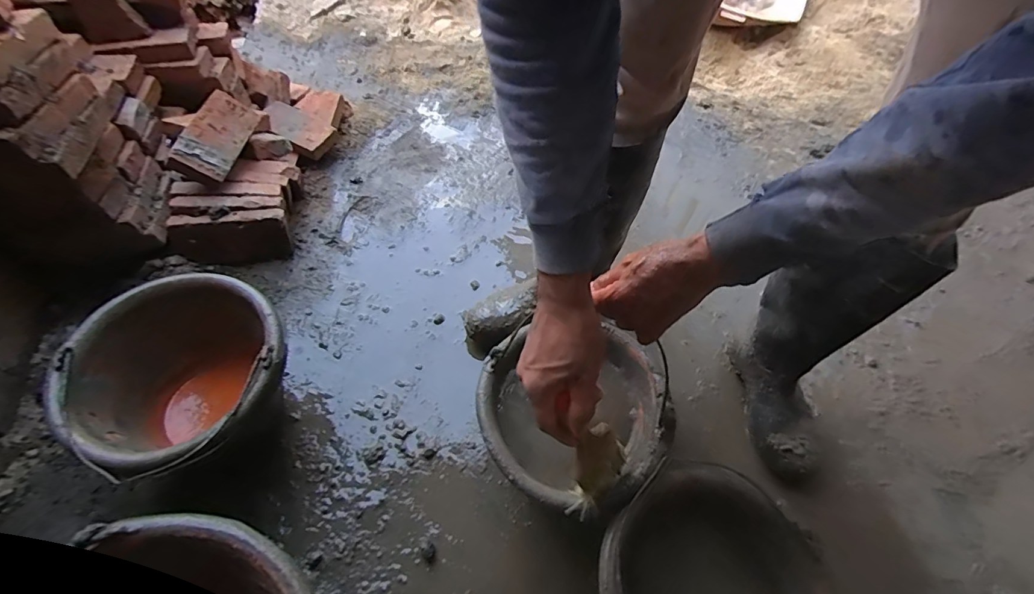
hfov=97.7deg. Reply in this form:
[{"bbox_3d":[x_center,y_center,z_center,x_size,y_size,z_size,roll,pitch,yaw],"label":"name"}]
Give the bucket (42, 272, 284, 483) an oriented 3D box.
[{"bbox_3d":[-0.429,0.121,0.622,0.250,0.181,0.238,1,55,-1],"label":"bucket"}]

